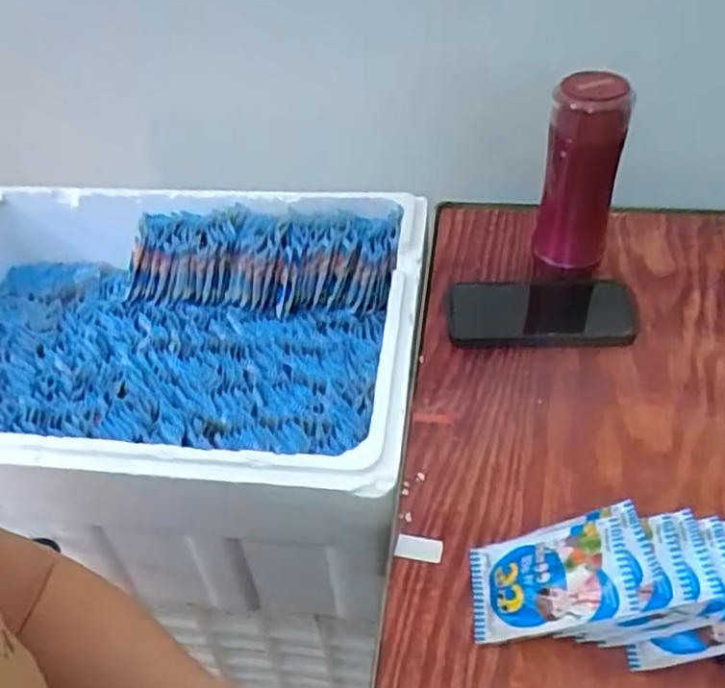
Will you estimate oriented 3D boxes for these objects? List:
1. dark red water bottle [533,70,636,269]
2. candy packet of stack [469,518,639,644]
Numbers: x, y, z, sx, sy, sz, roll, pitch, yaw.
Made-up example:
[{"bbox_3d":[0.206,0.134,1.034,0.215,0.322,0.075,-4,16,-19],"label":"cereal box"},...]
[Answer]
[{"bbox_3d":[0.201,-0.151,0.640,0.065,0.191,0.055,7,45,15],"label":"dark red water bottle"},{"bbox_3d":[0.119,0.152,0.442,0.103,0.010,0.064,-19,43,23],"label":"candy packet of stack"}]

